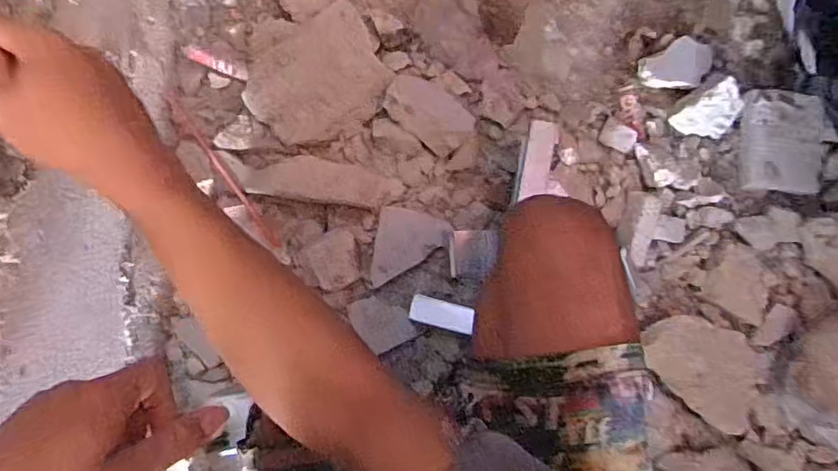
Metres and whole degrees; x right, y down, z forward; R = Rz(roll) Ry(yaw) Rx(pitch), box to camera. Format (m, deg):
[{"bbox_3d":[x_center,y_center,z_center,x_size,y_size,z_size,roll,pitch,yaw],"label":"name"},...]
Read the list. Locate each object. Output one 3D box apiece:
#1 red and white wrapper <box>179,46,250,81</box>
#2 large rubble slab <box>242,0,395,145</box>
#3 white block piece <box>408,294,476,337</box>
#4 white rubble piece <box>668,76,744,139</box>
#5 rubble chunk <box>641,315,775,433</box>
[{"bbox_3d":[-0.296,-0.251,0.827,0.110,0.017,0.018,23,87,-1],"label":"red and white wrapper"},{"bbox_3d":[-0.140,-0.215,0.789,0.190,0.026,0.150,-26,101,-3],"label":"large rubble slab"},{"bbox_3d":[0.031,0.101,0.723,0.084,0.023,0.035,14,87,17],"label":"white block piece"},{"bbox_3d":[0.422,-0.173,0.819,0.094,0.029,0.061,-35,87,-2],"label":"white rubble piece"},{"bbox_3d":[0.386,0.175,0.761,0.173,0.053,0.117,33,87,2],"label":"rubble chunk"}]

